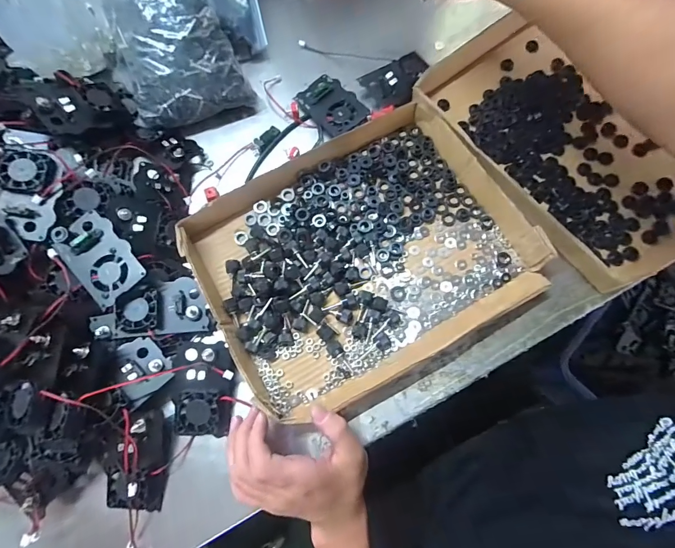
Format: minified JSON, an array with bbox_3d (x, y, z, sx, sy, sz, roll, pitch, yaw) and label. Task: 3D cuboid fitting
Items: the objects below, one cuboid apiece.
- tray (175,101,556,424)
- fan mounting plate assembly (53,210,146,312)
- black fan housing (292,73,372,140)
[{"bbox_3d":[0.026,-0.021,0.376,0.317,0.035,0.259,-29,79,-6],"label":"tray"},{"bbox_3d":[-0.237,-0.016,0.357,0.056,0.019,0.091,-43,76,-8],"label":"fan mounting plate assembly"},{"bbox_3d":[-0.006,-0.212,0.450,0.056,0.018,0.090,-36,75,-6],"label":"black fan housing"}]

